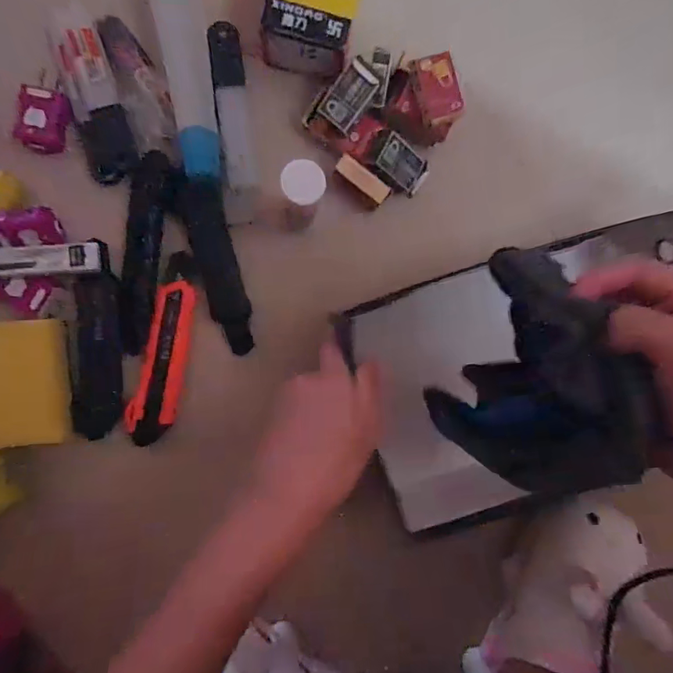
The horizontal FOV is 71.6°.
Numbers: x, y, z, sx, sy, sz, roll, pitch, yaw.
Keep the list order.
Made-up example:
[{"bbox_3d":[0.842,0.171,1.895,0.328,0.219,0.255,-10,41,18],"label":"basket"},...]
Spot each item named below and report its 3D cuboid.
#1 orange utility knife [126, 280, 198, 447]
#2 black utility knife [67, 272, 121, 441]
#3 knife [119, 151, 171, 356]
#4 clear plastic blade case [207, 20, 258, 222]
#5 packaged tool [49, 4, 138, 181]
[{"bbox_3d":[-0.148,0.022,0.398,0.037,0.013,0.137,13,92,-5],"label":"orange utility knife"},{"bbox_3d":[-0.201,0.015,0.388,0.040,0.017,0.132,-1,93,-5],"label":"black utility knife"},{"bbox_3d":[-0.164,-0.069,0.391,0.030,0.011,0.164,8,93,-5],"label":"knife"},{"bbox_3d":[-0.084,-0.173,0.383,0.028,0.013,0.153,-4,94,-4],"label":"clear plastic blade case"},{"bbox_3d":[-0.195,-0.191,0.373,0.041,0.012,0.127,-16,94,-4],"label":"packaged tool"}]

